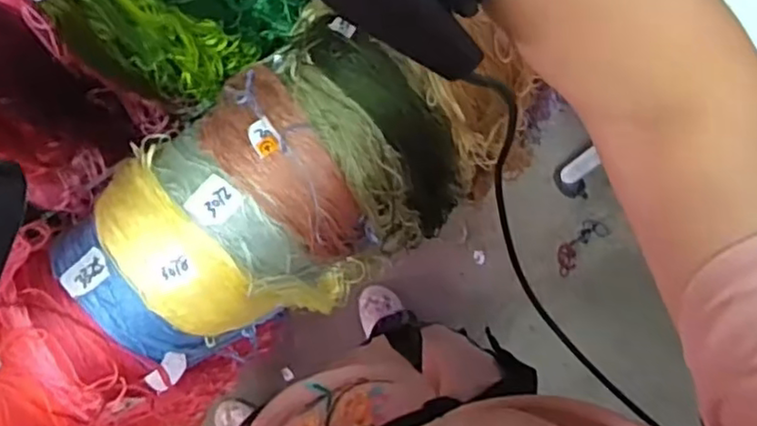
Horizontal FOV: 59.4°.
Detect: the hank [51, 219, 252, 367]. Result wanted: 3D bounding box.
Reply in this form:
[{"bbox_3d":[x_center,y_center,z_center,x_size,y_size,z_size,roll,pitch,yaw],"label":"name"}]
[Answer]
[{"bbox_3d":[-0.142,0.054,0.401,0.036,0.072,0.120,-46,120,-3],"label":"hank"}]

